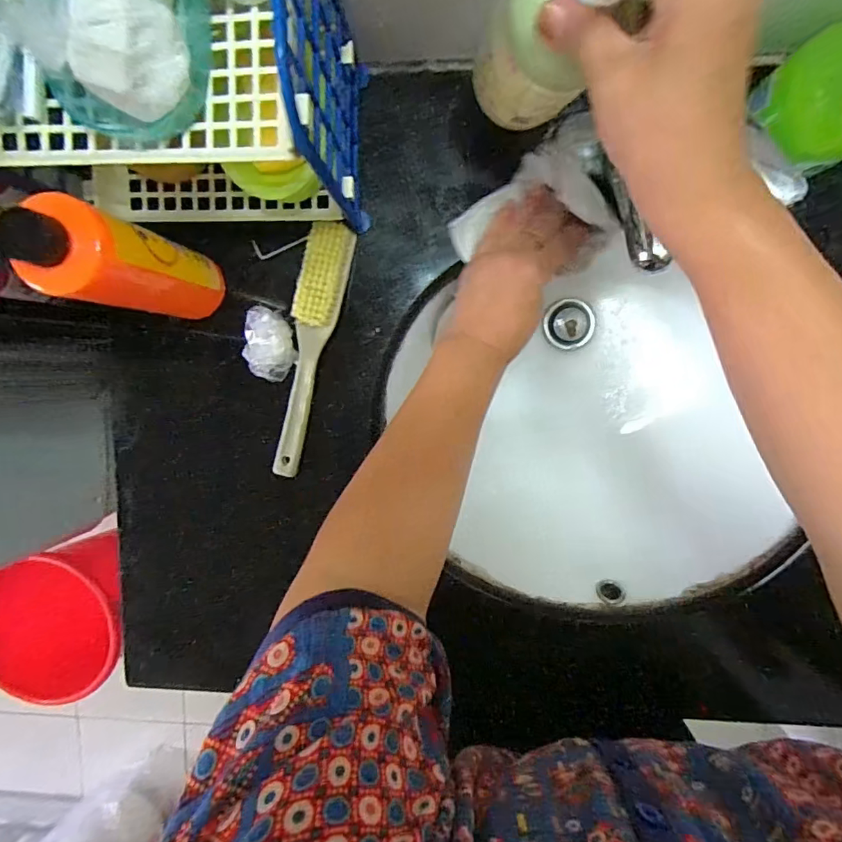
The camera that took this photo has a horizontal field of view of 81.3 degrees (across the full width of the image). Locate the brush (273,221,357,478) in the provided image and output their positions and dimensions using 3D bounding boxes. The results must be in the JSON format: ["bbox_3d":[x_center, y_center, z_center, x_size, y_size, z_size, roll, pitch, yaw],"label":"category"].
[{"bbox_3d":[-0.097,-0.058,0.433,0.036,0.031,0.221,13,97,2],"label":"brush"}]

